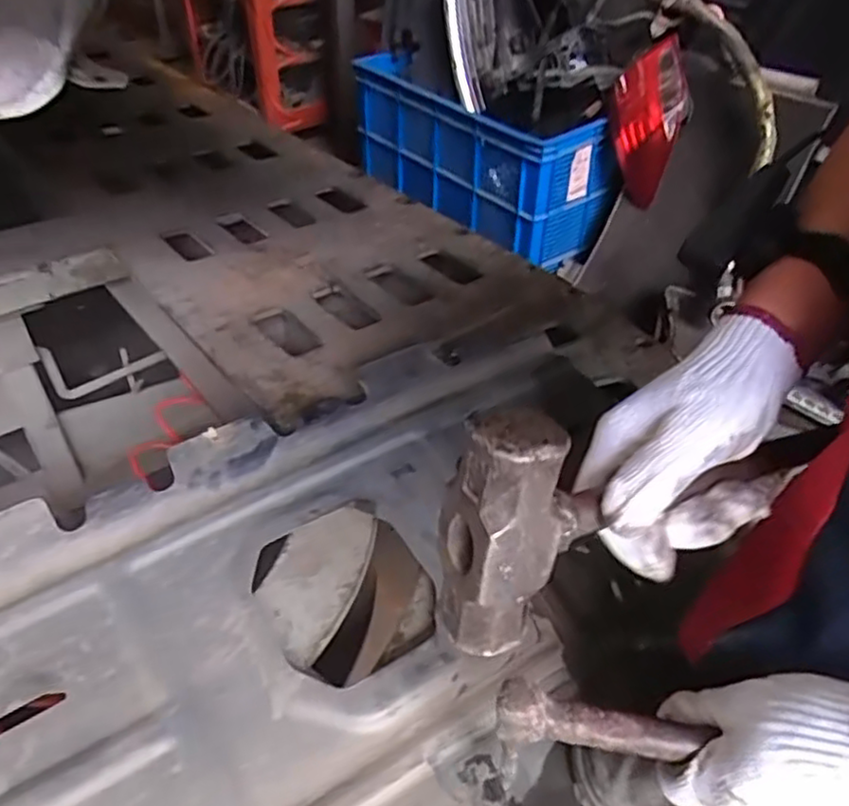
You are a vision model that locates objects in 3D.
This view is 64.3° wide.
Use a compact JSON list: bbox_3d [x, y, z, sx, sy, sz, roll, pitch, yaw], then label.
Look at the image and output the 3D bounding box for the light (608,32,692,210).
[{"bbox_3d":[0.549,-0.695,1.695,0.179,0.327,0.179,9,42,9],"label":"light"}]

